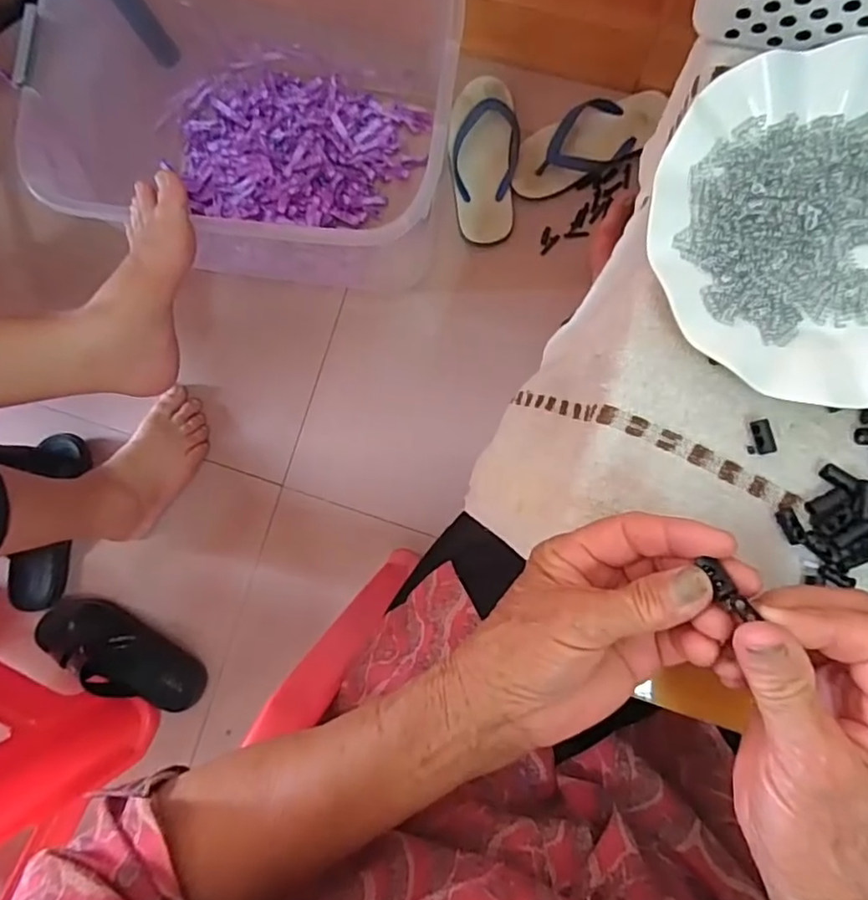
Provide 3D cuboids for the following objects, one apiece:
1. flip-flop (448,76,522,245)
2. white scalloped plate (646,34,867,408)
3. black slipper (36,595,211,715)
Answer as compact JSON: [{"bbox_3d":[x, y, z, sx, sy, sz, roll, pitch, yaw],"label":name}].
[{"bbox_3d":[0.071,-0.411,0.828,0.094,0.040,0.226,2,88,5],"label":"flip-flop"},{"bbox_3d":[0.207,-0.117,0.301,0.179,0.022,0.174,0,88,5],"label":"white scalloped plate"},{"bbox_3d":[-0.439,0.290,0.828,0.236,0.062,0.100,34,91,6],"label":"black slipper"}]

